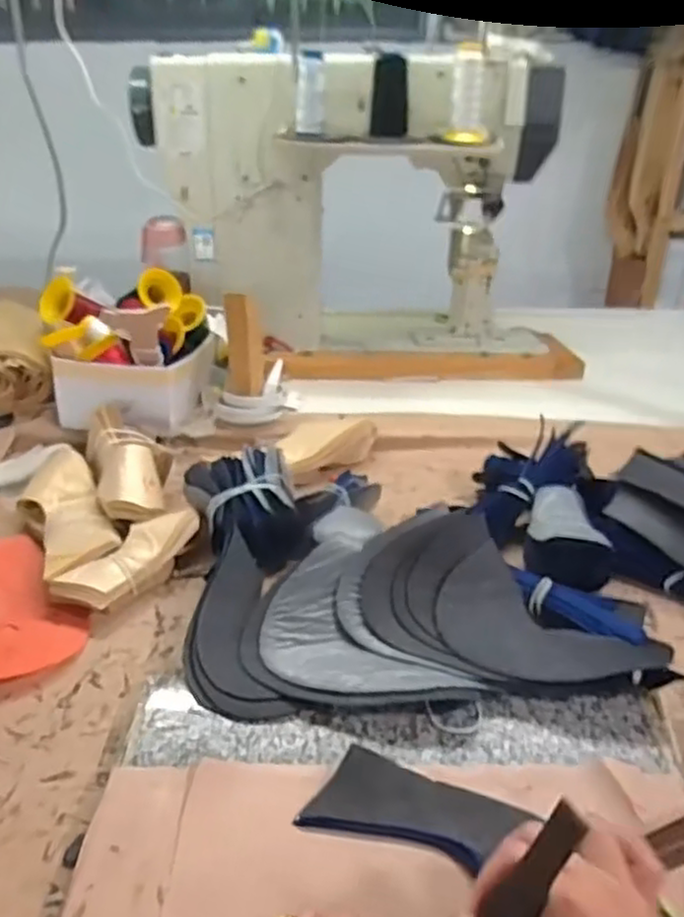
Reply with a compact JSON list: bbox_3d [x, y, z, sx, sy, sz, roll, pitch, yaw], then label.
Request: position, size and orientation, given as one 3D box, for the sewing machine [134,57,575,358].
[{"bbox_3d":[0.008,-0.364,1.092,0.585,0.423,0.202,-5,31,-10],"label":"sewing machine"}]

